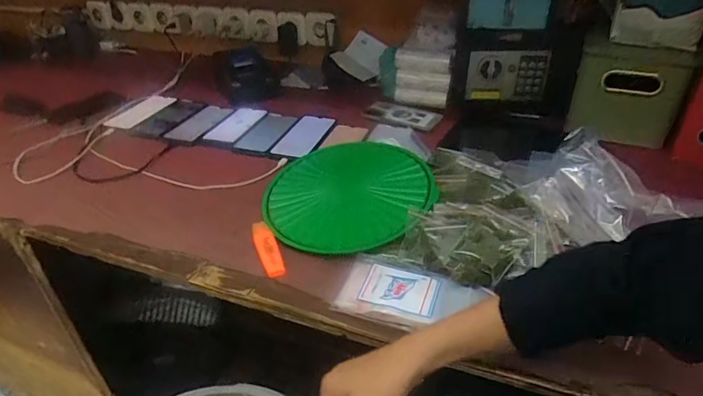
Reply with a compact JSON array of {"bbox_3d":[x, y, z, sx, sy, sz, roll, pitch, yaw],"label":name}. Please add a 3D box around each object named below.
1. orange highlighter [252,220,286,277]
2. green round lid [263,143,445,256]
[{"bbox_3d":[-0.112,0.062,0.582,0.023,0.011,0.108,-14,36,-17],"label":"orange highlighter"},{"bbox_3d":[-0.001,-0.016,0.655,0.242,0.029,0.236,-1,34,1],"label":"green round lid"}]

